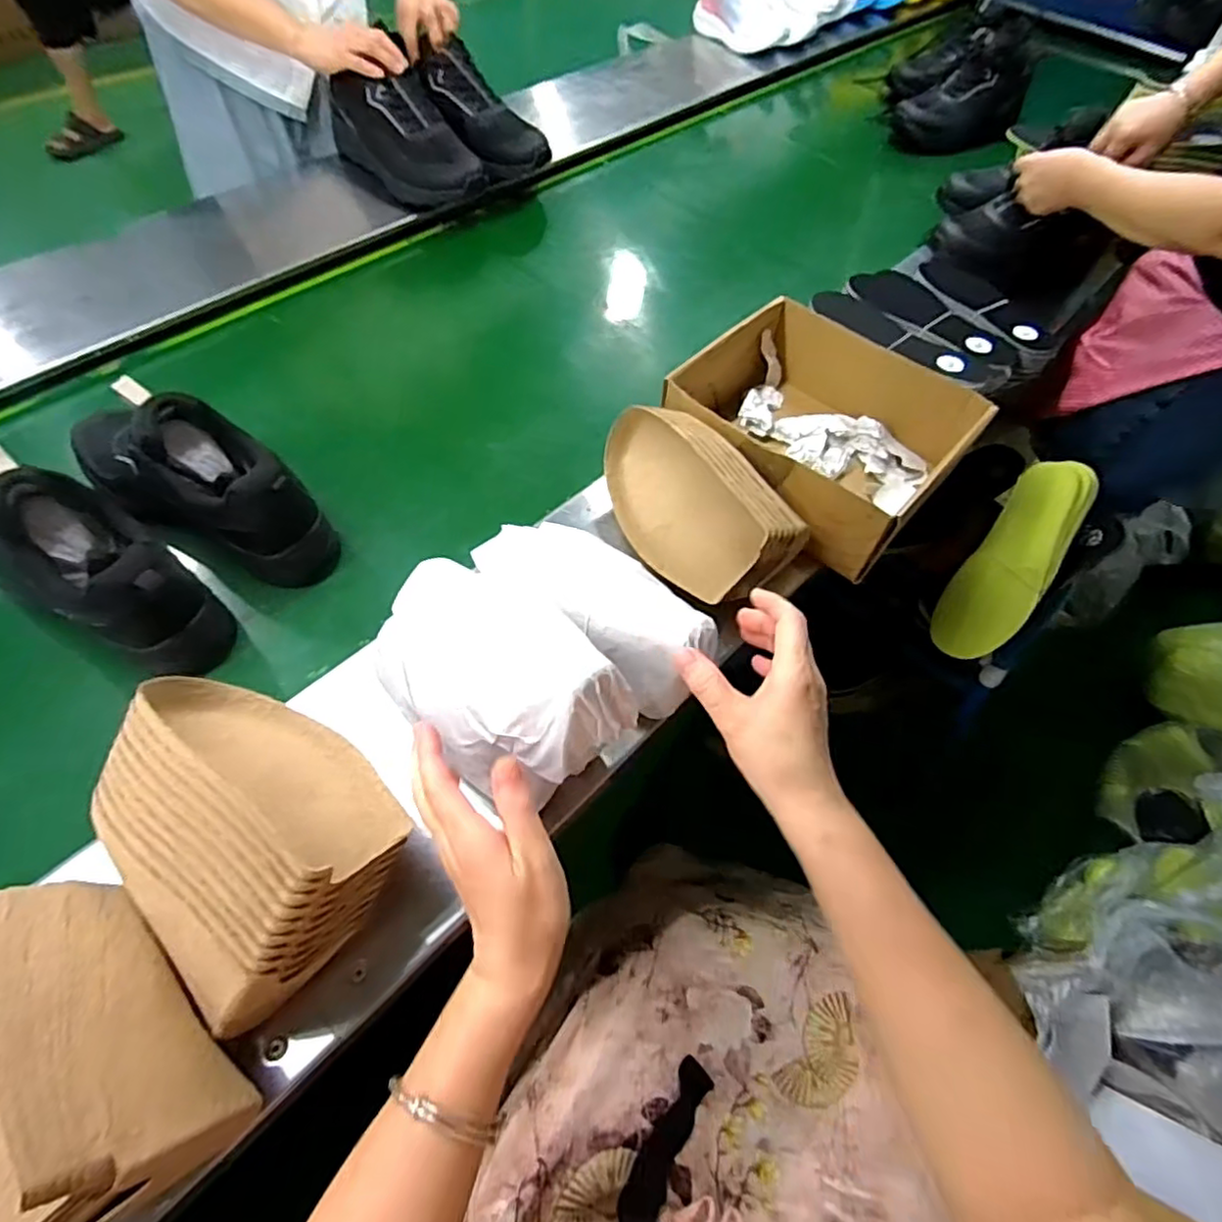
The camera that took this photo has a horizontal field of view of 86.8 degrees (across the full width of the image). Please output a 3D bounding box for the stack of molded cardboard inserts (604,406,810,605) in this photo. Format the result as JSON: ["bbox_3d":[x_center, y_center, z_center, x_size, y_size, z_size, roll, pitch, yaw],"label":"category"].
[{"bbox_3d":[0.069,-0.106,0.603,0.098,0.099,0.203,-37,67,-23],"label":"stack of molded cardboard inserts"}]

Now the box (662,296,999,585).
[{"bbox_3d":[0.220,-0.195,0.693,0.273,0.098,0.244,39,64,19],"label":"box"}]

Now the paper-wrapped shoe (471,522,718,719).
[{"bbox_3d":[-0.022,-0.012,0.566,0.100,0.086,0.251,-39,58,-24],"label":"paper-wrapped shoe"}]

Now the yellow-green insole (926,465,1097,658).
[{"bbox_3d":[0.558,-0.071,0.888,0.113,0.045,0.330,34,88,17],"label":"yellow-green insole"}]

